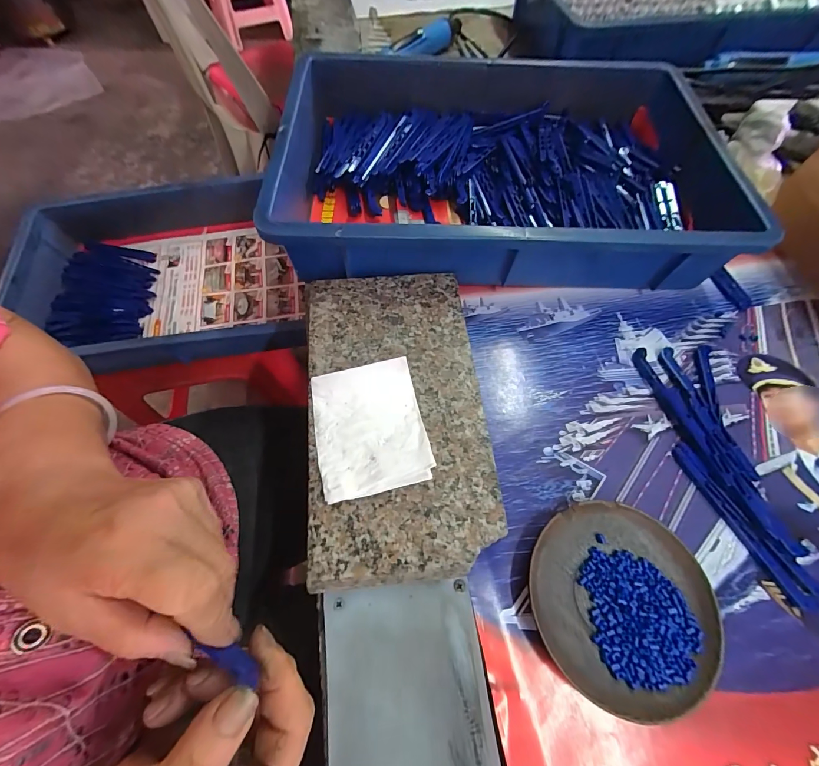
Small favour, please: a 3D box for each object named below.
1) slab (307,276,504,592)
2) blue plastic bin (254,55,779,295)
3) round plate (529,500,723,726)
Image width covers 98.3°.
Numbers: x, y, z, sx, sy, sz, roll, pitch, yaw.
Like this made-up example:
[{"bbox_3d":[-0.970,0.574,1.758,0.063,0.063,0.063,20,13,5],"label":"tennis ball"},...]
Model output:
[{"bbox_3d":[-0.011,0.019,0.282,0.131,0.026,0.241,-6,64,-3],"label":"slab"},{"bbox_3d":[0.106,-0.225,0.374,0.454,0.085,0.288,0,64,0],"label":"blue plastic bin"},{"bbox_3d":[0.135,0.140,0.231,0.111,0.016,0.112,0,64,0],"label":"round plate"}]

